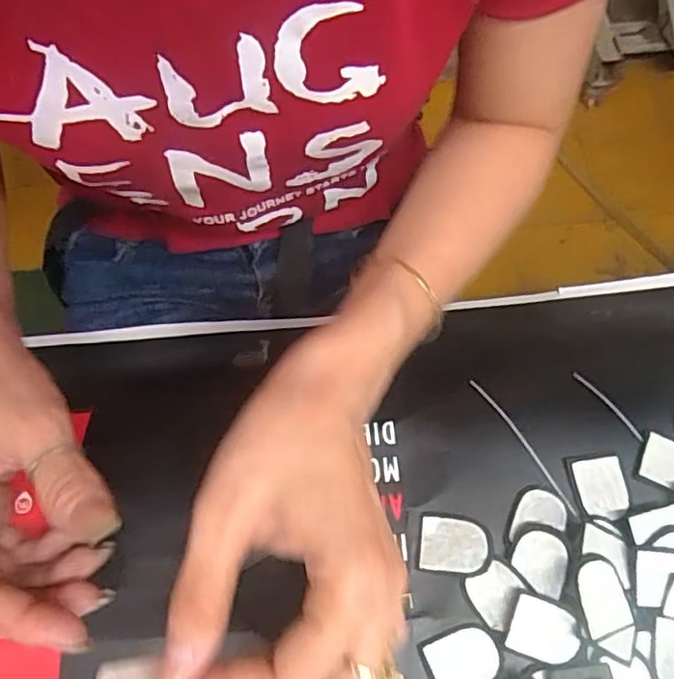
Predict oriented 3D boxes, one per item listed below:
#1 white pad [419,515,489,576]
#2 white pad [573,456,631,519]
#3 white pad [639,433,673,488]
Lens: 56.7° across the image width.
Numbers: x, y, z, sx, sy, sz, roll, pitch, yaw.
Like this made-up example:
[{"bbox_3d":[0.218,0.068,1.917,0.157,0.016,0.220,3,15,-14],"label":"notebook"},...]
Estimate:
[{"bbox_3d":[0.055,0.097,0.295,0.032,0.004,0.026,2,67,10],"label":"white pad"},{"bbox_3d":[0.130,0.073,0.306,0.024,0.004,0.029,-8,67,-3],"label":"white pad"},{"bbox_3d":[0.166,0.061,0.309,0.027,0.004,0.024,20,68,9],"label":"white pad"}]

